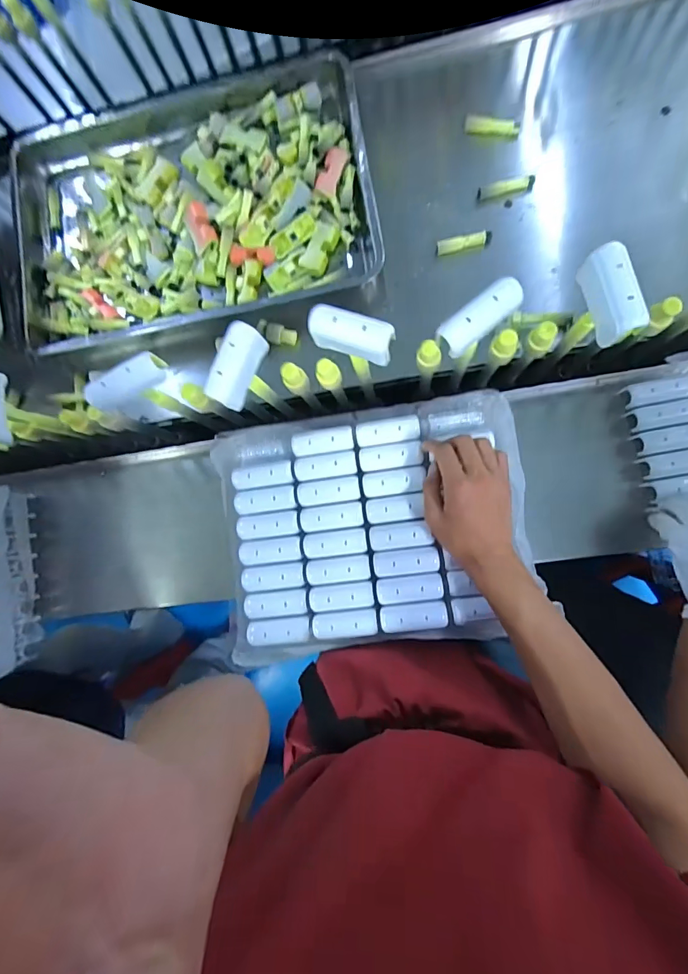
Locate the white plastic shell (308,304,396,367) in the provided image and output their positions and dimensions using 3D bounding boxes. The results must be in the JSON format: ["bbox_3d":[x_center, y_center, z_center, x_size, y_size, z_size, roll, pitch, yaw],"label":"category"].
[{"bbox_3d":[0.006,-0.139,0.397,0.078,0.029,0.034,19,86,9],"label":"white plastic shell"}]

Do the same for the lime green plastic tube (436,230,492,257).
[{"bbox_3d":[0.179,-0.364,0.638,0.082,0.016,0.019,-10,82,6],"label":"lime green plastic tube"}]

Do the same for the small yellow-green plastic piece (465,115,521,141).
[{"bbox_3d":[0.224,-0.544,0.649,0.079,0.016,0.025,7,84,8],"label":"small yellow-green plastic piece"}]

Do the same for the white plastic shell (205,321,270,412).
[{"bbox_3d":[-0.104,-0.117,0.416,0.026,0.043,0.076,23,86,9],"label":"white plastic shell"}]

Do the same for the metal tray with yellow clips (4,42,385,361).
[{"bbox_3d":[-0.251,-0.455,0.695,0.585,0.049,0.410,-9,82,6],"label":"metal tray with yellow clips"}]

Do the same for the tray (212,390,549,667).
[{"bbox_3d":[0.030,0.045,0.519,0.352,0.041,0.280,-9,82,6],"label":"tray"}]

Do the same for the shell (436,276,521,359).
[{"bbox_3d":[0.121,-0.150,0.377,0.076,0.024,0.028,-35,80,2],"label":"shell"}]

